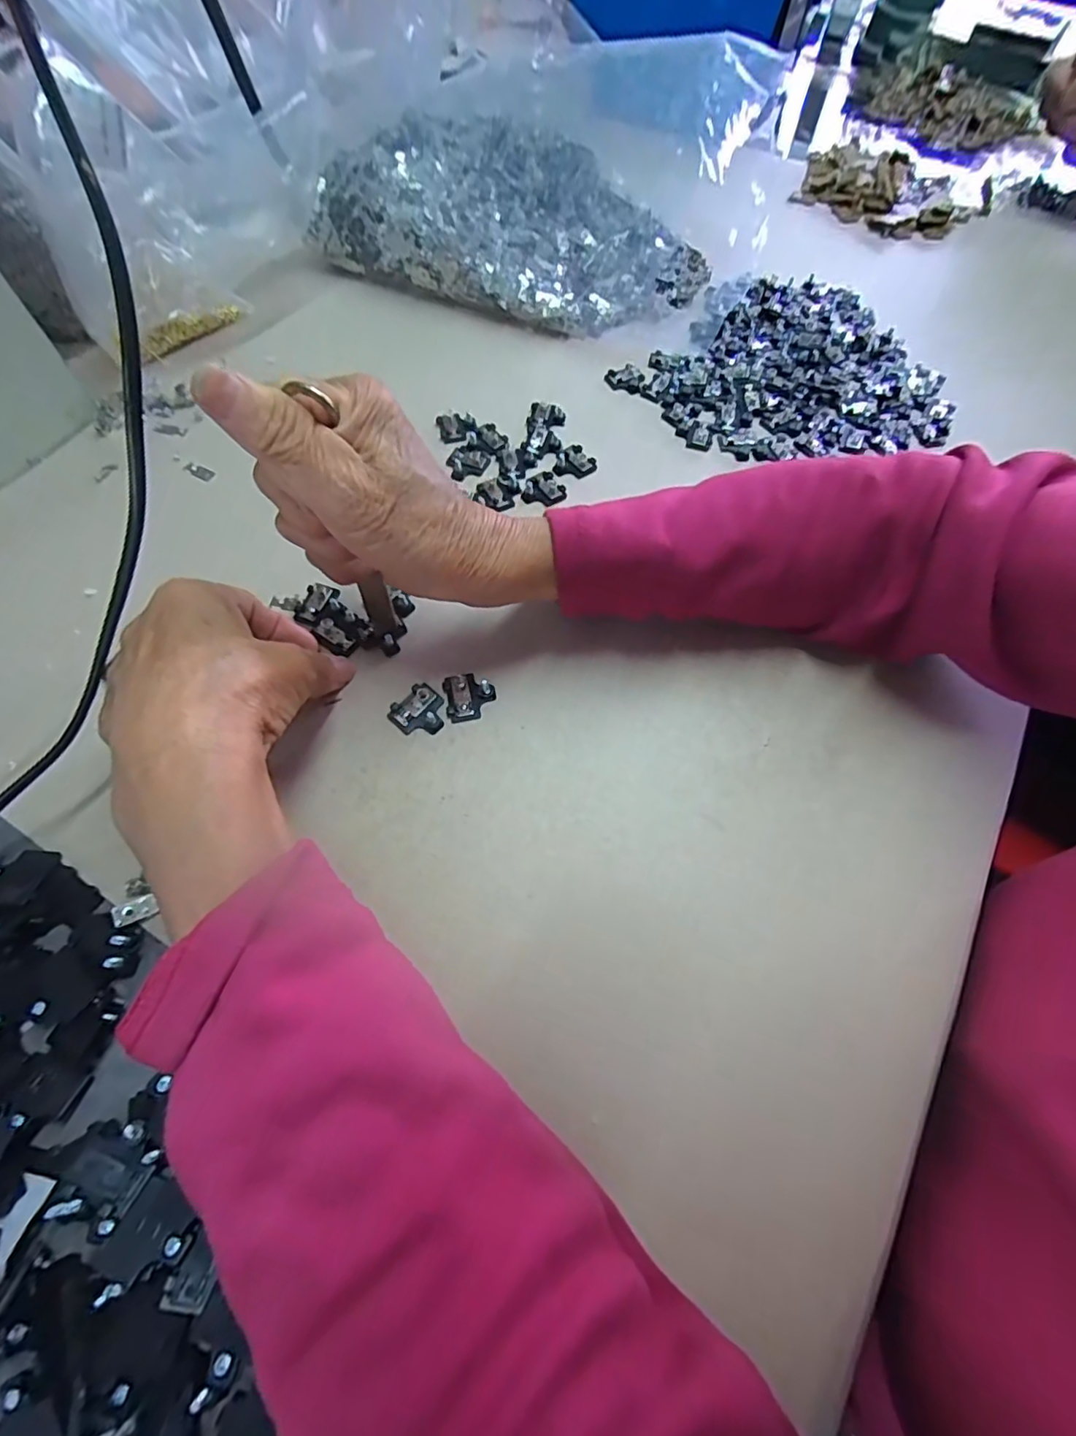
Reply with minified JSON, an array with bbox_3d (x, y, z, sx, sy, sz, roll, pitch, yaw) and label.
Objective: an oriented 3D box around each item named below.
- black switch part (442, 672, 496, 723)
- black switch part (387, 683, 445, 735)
[{"bbox_3d":[-0.033,-0.011,0.275,0.024,0.006,0.025,-10,65,-6],"label":"black switch part"},{"bbox_3d":[-0.056,-0.003,0.270,0.024,0.005,0.025,40,70,16],"label":"black switch part"}]

